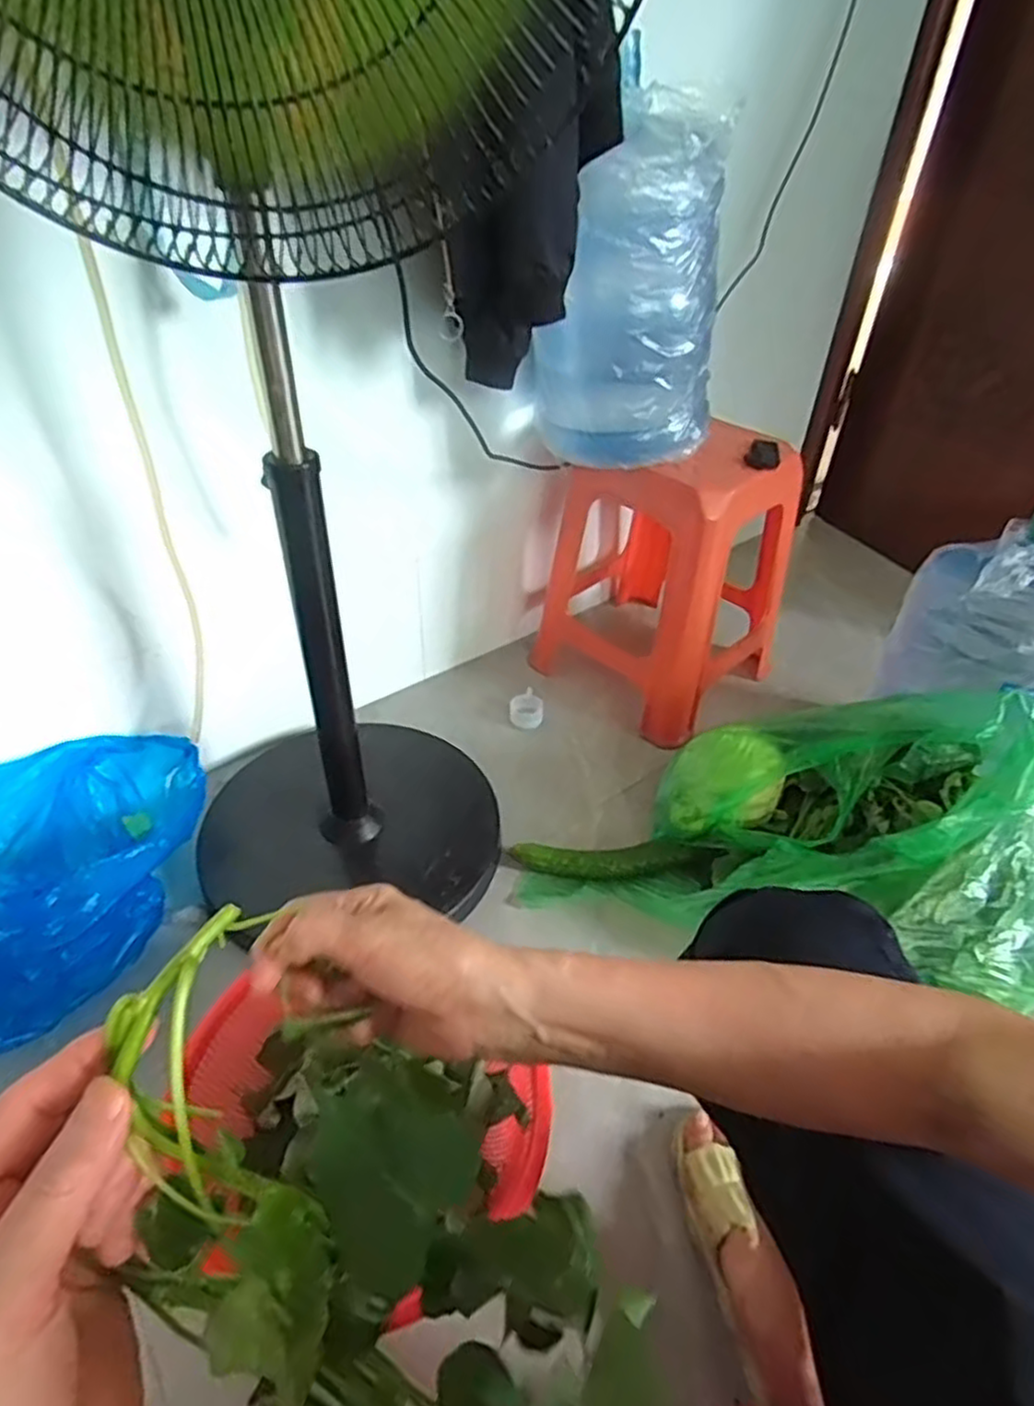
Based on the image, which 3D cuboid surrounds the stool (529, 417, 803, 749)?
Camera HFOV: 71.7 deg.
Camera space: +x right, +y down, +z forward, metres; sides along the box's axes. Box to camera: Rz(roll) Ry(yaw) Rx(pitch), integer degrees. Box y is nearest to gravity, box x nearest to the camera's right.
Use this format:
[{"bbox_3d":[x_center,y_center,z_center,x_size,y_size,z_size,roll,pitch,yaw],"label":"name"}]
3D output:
[{"bbox_3d":[0.271,-0.243,1.267,0.356,0.450,0.346,31,48,30],"label":"stool"}]

